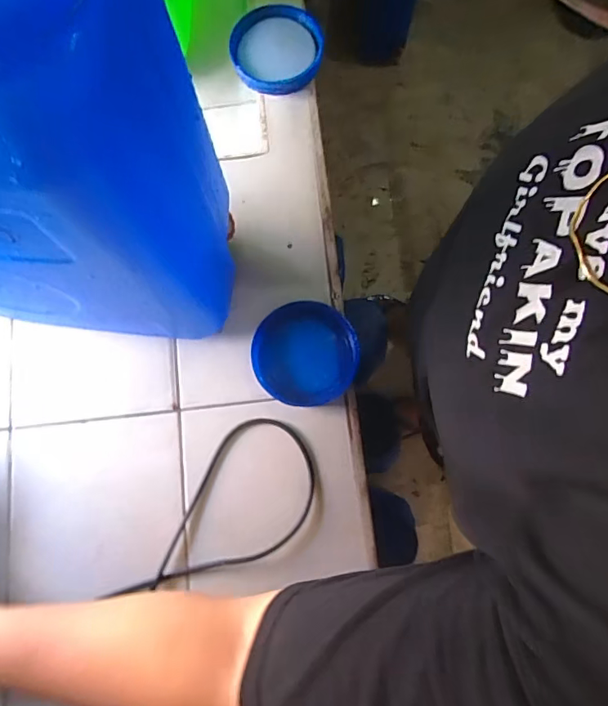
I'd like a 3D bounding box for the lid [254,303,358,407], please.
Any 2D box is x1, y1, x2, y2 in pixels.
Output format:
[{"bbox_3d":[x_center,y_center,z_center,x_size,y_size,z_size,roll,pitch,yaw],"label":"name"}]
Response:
[{"bbox_3d":[0.002,0.001,0.558,0.121,0.020,0.116,0,78,1],"label":"lid"}]

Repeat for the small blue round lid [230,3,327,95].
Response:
[{"bbox_3d":[-0.036,-0.403,0.628,0.116,0.019,0.116,0,78,1],"label":"small blue round lid"}]

